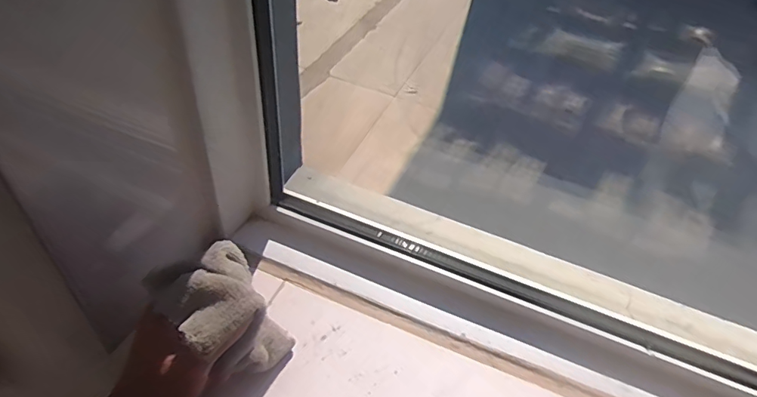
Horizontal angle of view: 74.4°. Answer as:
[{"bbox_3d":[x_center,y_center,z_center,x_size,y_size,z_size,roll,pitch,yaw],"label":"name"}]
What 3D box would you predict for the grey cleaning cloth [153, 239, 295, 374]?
[{"bbox_3d":[-0.124,0.094,0.400,0.086,0.095,0.073,37,53,26],"label":"grey cleaning cloth"}]

